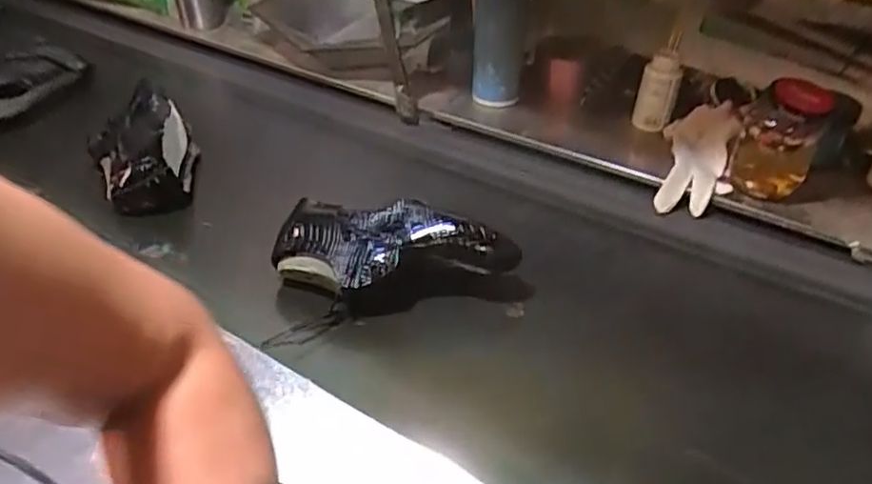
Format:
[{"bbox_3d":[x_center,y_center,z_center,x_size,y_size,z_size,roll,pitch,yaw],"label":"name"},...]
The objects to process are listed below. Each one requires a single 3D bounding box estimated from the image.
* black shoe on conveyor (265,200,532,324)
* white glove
[{"bbox_3d":[-0.038,0.022,0.682,0.263,0.089,0.097,5,41,8],"label":"black shoe on conveyor"},{"bbox_3d":[0.331,-0.104,0.840,0.084,0.069,0.163,11,42,15],"label":"white glove"}]

